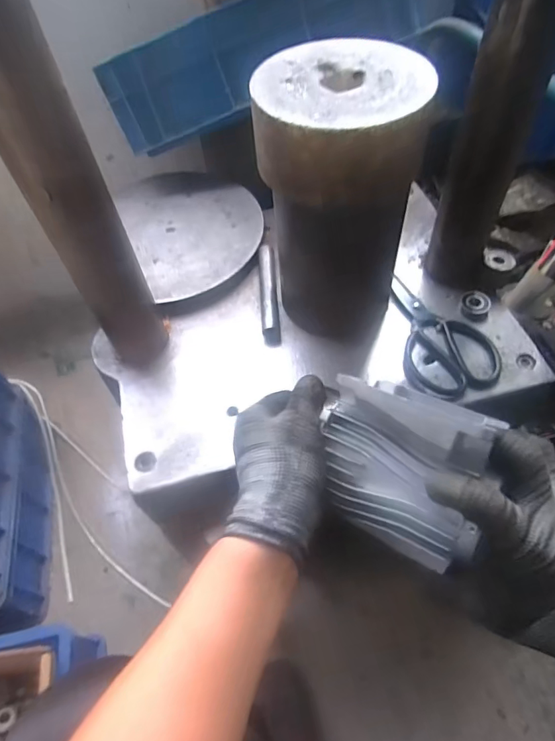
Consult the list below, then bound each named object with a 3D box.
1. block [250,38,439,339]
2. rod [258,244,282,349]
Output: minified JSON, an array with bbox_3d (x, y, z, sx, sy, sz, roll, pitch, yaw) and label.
[{"bbox_3d":[0.060,-0.160,0.475,0.141,0.248,0.135,-1,56,4],"label":"block"},{"bbox_3d":[-0.011,-0.097,0.588,0.021,0.031,0.144,-5,56,1],"label":"rod"}]

